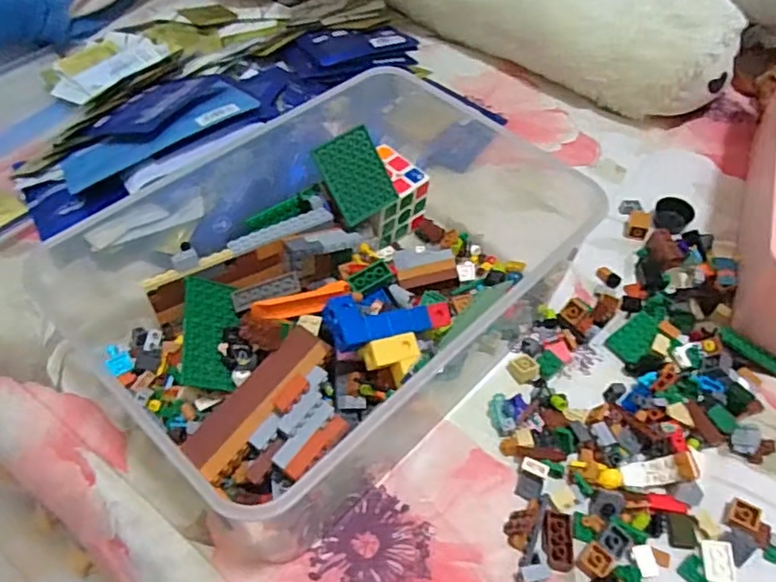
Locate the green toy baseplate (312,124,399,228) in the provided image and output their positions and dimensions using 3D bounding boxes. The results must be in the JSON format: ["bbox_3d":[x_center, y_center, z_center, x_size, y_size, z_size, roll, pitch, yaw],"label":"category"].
[{"bbox_3d":[-0.023,-0.087,0.454,0.048,0.064,0.004,-33,16,-17],"label":"green toy baseplate"}]

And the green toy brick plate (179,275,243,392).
[{"bbox_3d":[-0.119,0.028,0.403,0.039,0.008,0.077,15,57,-36],"label":"green toy brick plate"}]

